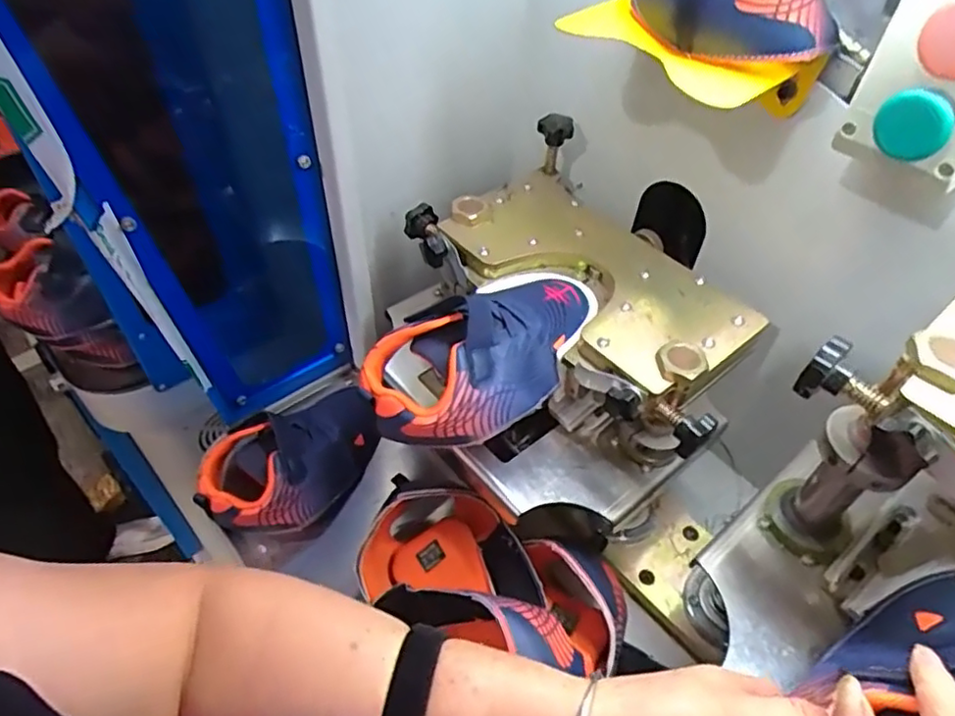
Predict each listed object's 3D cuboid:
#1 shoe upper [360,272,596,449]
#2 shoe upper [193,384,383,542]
[{"bbox_3d":[0.011,-0.016,0.490,0.112,0.070,0.213,30,53,22],"label":"shoe upper"},{"bbox_3d":[-0.182,0.101,0.642,0.118,0.081,0.206,34,55,25],"label":"shoe upper"}]

